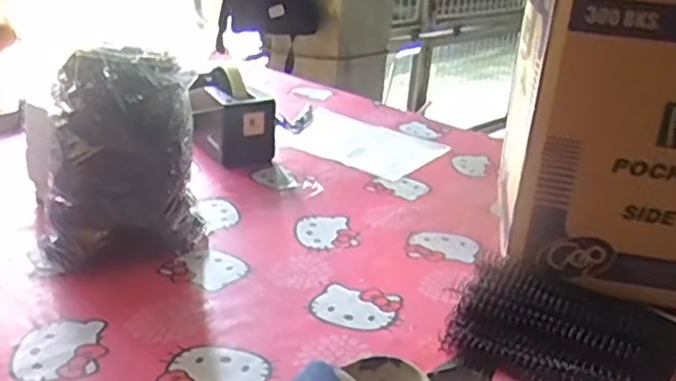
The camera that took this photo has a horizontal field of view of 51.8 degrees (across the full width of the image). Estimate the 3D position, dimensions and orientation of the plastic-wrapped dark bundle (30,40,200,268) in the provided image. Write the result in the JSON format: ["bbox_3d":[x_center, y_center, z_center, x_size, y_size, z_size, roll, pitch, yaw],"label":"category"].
[{"bbox_3d":[-0.211,-0.024,0.673,0.155,0.210,0.081,-4,25,-18],"label":"plastic-wrapped dark bundle"}]

